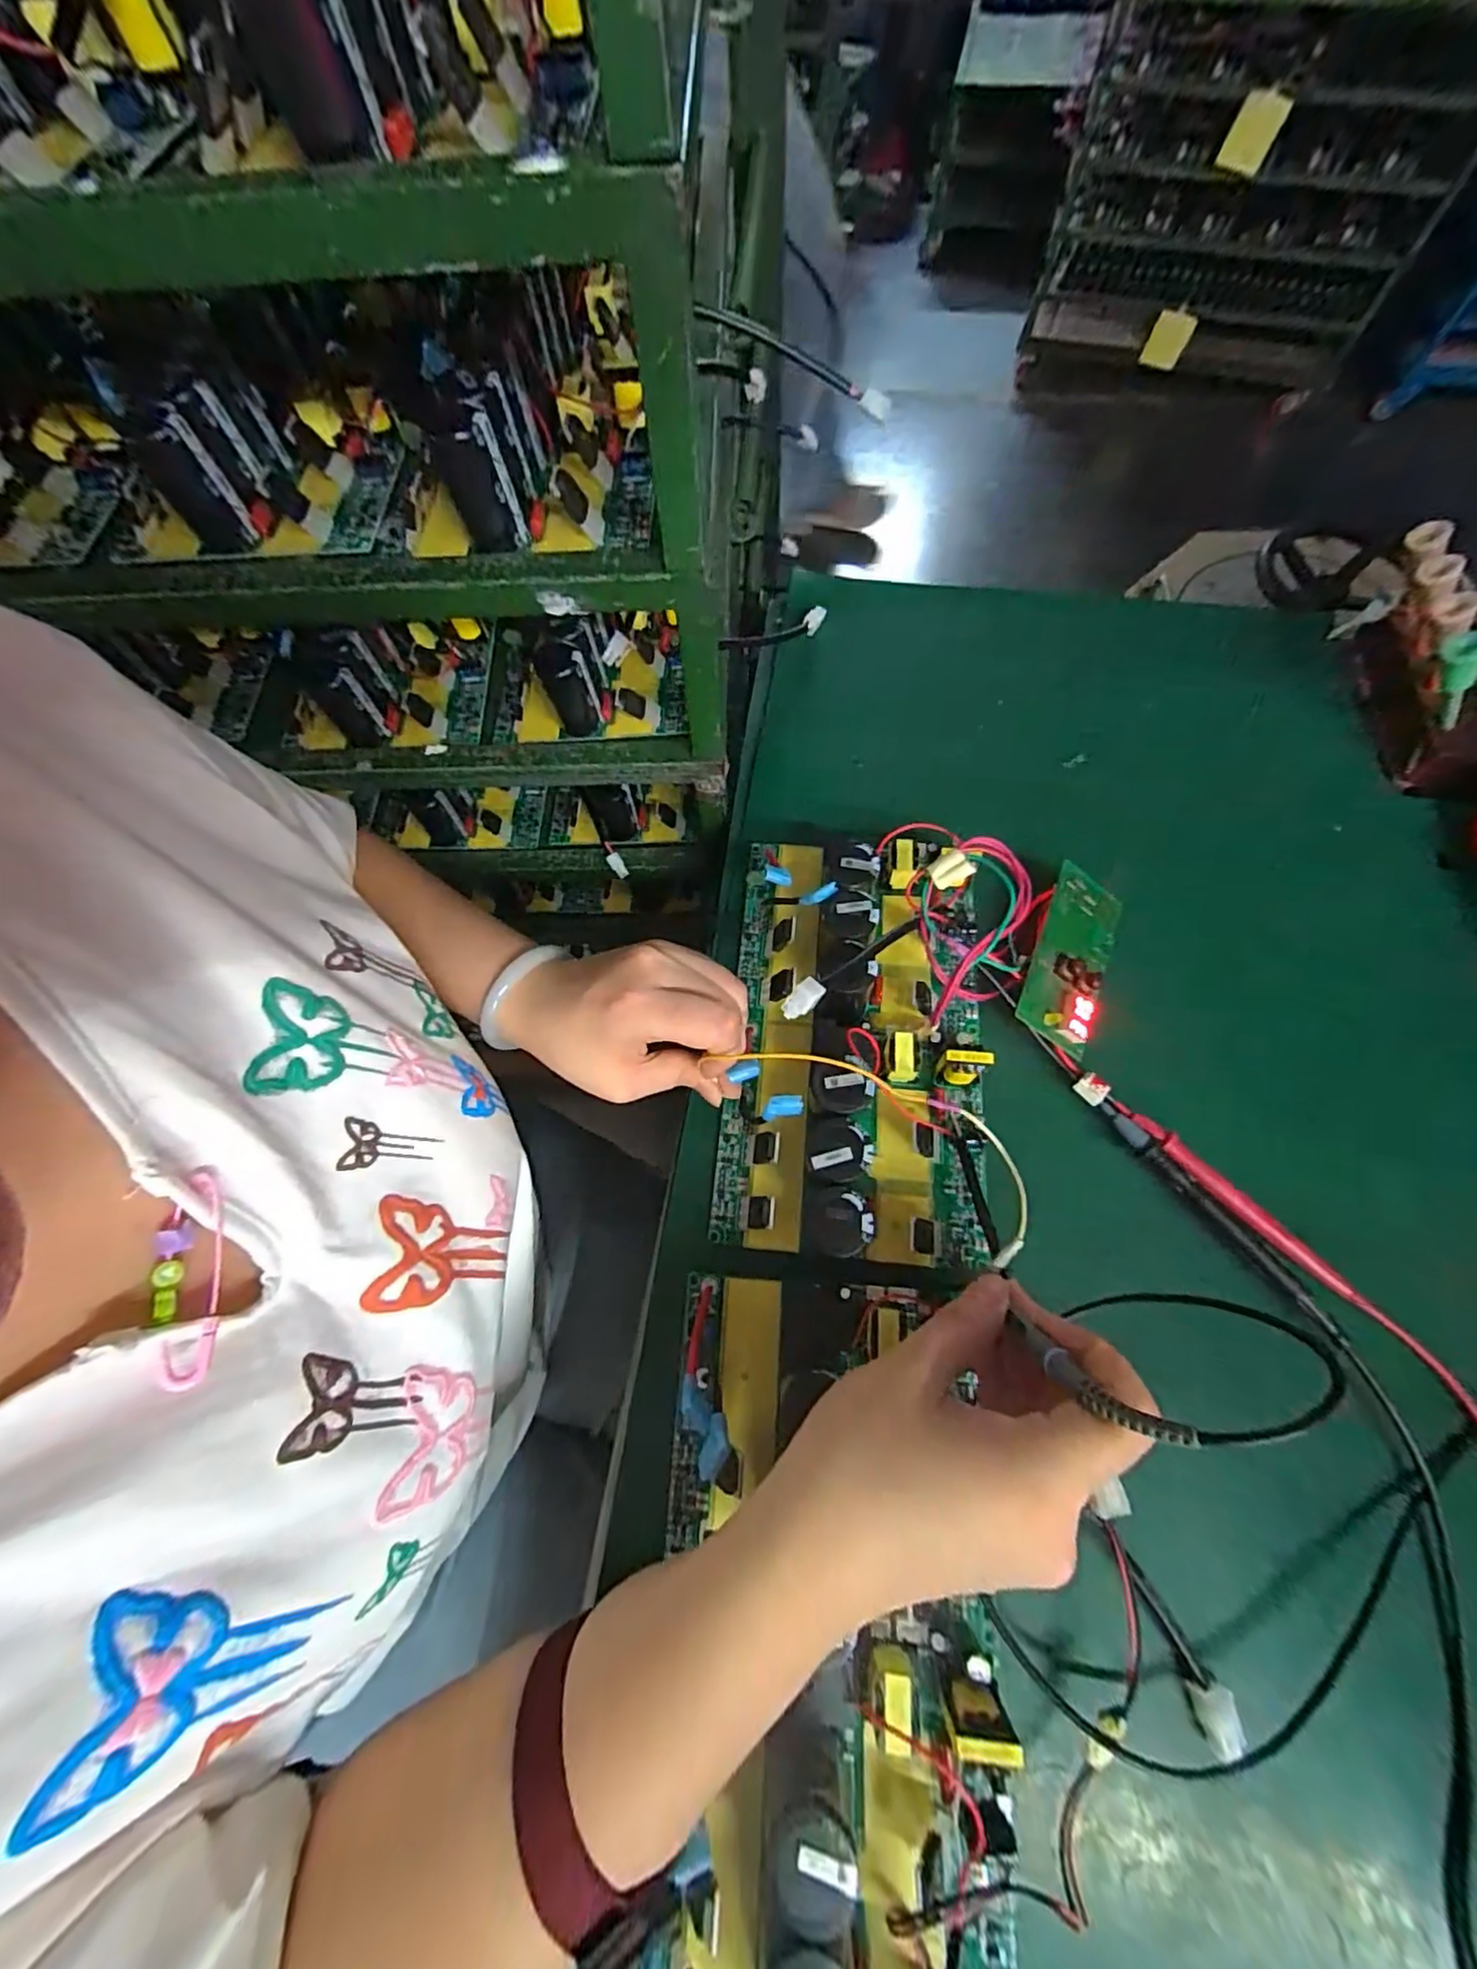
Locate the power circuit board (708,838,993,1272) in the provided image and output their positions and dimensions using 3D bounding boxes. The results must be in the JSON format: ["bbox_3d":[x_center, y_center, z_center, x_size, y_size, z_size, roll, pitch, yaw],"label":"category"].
[{"bbox_3d":[0.064,0.017,0.338,0.141,0.060,0.243,5,68,5],"label":"power circuit board"}]

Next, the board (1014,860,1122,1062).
[{"bbox_3d":[0.189,-0.017,0.352,0.047,0.011,0.105,32,67,-9],"label":"board"}]

